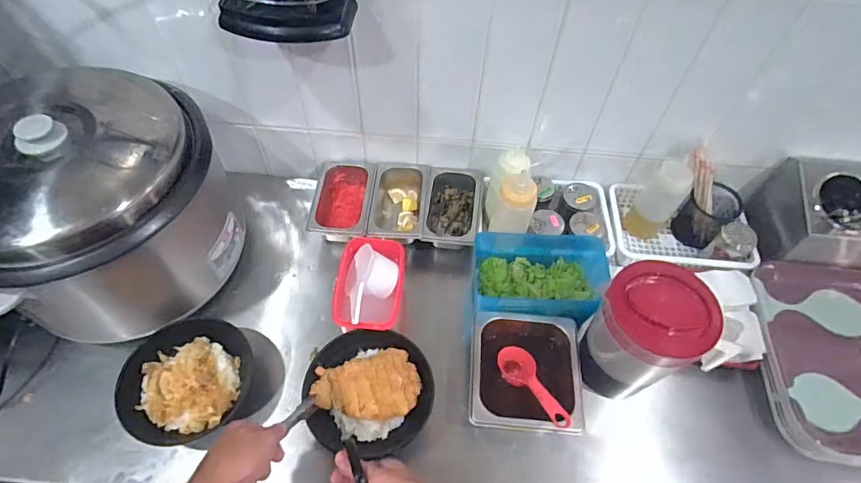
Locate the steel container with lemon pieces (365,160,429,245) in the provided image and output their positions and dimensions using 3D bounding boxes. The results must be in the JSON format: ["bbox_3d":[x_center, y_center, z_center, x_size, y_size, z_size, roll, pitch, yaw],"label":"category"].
[{"bbox_3d":[-0.059,-0.067,0.904,0.100,0.068,0.165,5,56,2],"label":"steel container with lemon pieces"}]

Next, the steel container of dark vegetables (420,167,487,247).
[{"bbox_3d":[0.044,-0.054,0.906,0.104,0.074,0.168,6,56,2],"label":"steel container of dark vegetables"}]

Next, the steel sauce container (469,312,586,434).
[{"bbox_3d":[0.141,0.201,0.728,0.160,0.071,0.179,6,56,2],"label":"steel sauce container"}]

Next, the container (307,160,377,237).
[{"bbox_3d":[-0.162,-0.074,0.902,0.108,0.068,0.179,2,56,0],"label":"container"}]

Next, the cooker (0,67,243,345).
[{"bbox_3d":[-0.496,-0.056,0.728,0.361,0.288,0.322,-36,64,-23],"label":"cooker"}]

